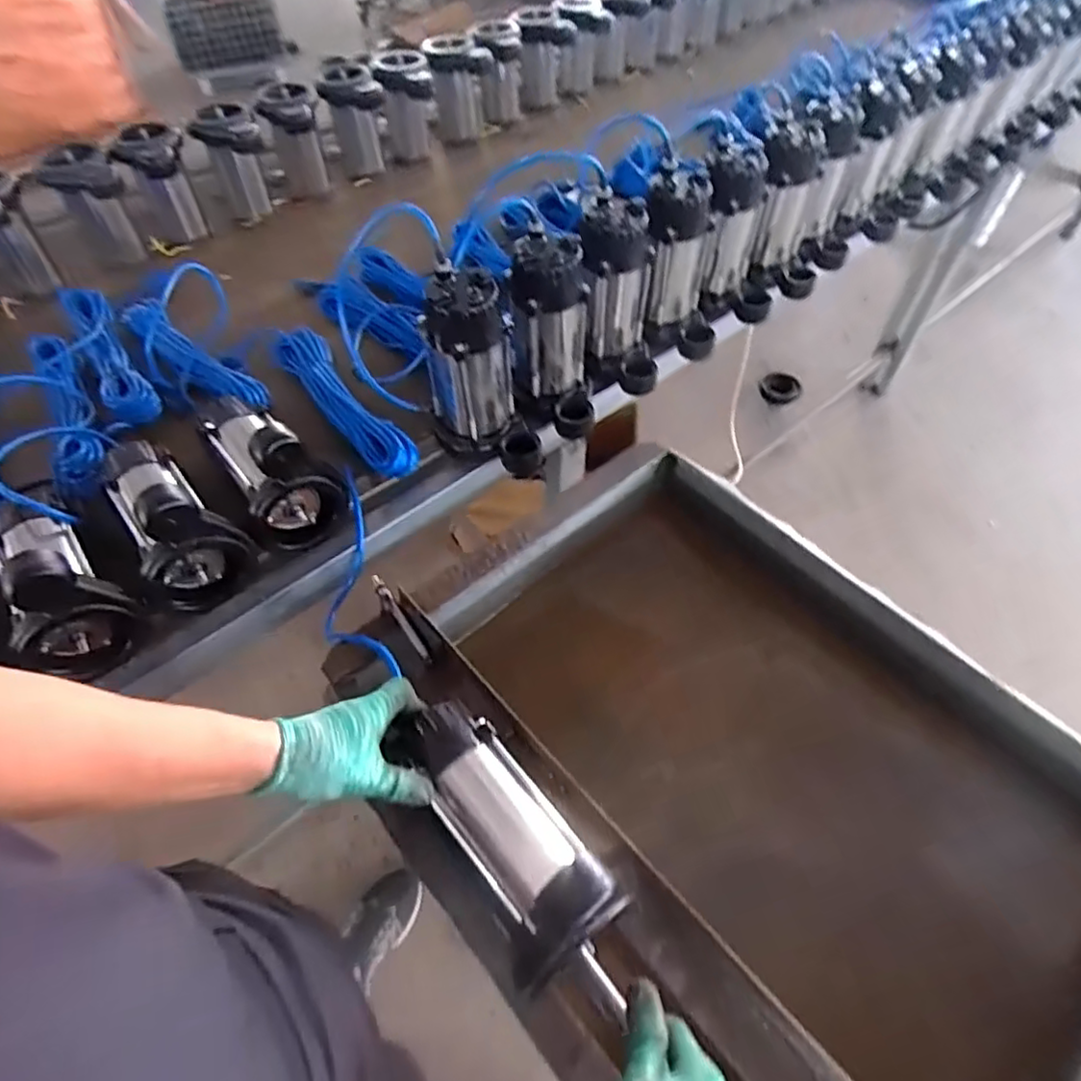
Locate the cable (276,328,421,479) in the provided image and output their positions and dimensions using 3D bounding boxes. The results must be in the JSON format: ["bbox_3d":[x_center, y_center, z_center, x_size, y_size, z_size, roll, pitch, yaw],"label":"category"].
[{"bbox_3d":[-0.293,-0.204,0.972,0.076,0.071,0.363,-31,58,-21],"label":"cable"}]

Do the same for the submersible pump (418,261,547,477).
[{"bbox_3d":[-0.077,-0.205,0.829,0.121,0.220,0.134,-13,54,-9],"label":"submersible pump"}]

